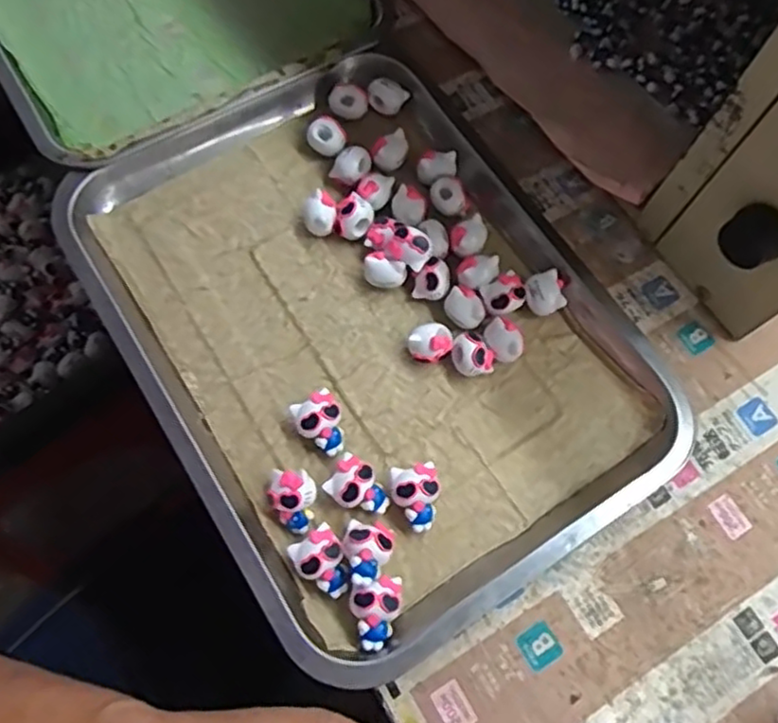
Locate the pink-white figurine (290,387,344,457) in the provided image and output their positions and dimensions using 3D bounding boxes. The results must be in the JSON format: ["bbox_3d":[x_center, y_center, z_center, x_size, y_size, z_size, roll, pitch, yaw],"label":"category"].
[{"bbox_3d":[-0.038,0.035,0.373,0.025,0.022,0.033,-24,73,-11],"label":"pink-white figurine"}]

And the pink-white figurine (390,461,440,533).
[{"bbox_3d":[0.015,0.073,0.362,0.024,0.021,0.034,-10,71,-6],"label":"pink-white figurine"}]

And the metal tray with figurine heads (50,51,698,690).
[{"bbox_3d":[-0.013,-0.026,0.398,0.267,0.032,0.337,-31,74,-12],"label":"metal tray with figurine heads"}]

